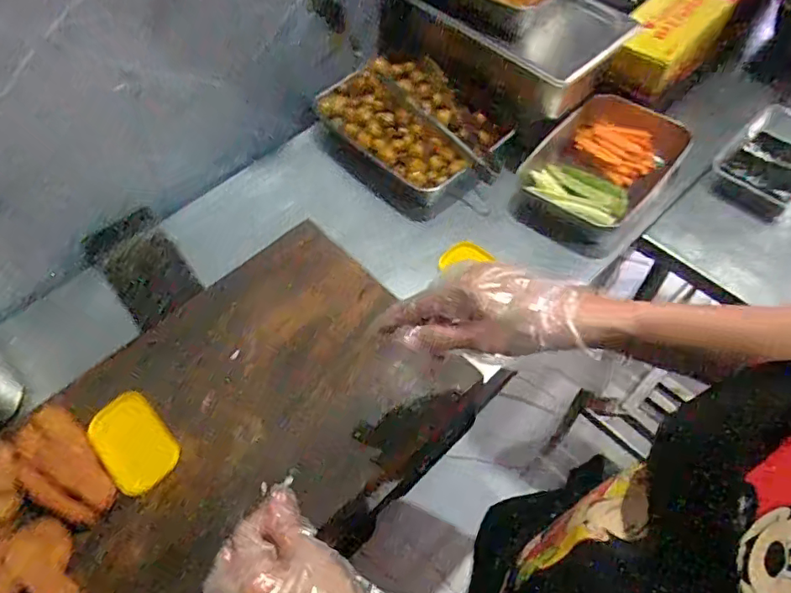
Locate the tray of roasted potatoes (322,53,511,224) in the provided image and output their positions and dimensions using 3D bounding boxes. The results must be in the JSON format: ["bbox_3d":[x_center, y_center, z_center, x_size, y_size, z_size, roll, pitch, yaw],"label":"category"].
[{"bbox_3d":[0.025,-0.219,0.750,0.184,0.076,0.267,-36,62,-18],"label":"tray of roasted potatoes"}]

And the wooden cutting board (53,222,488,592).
[{"bbox_3d":[-0.185,0.145,0.540,0.471,0.056,0.294,-37,63,-18],"label":"wooden cutting board"}]

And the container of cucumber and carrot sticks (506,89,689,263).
[{"bbox_3d":[0.265,-0.168,0.705,0.156,0.051,0.247,34,66,22],"label":"container of cucumber and carrot sticks"}]

